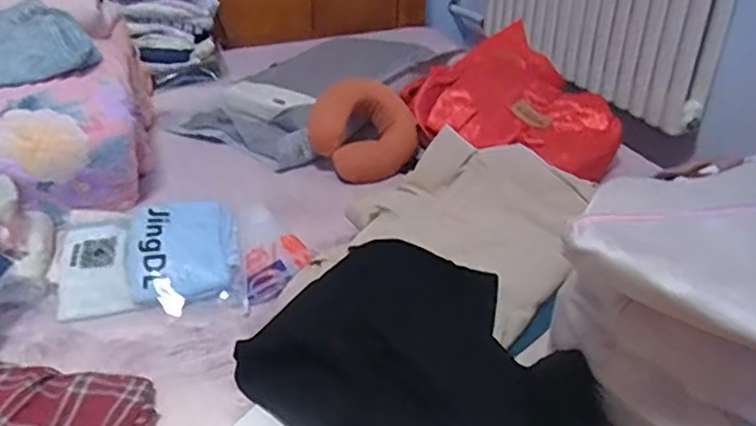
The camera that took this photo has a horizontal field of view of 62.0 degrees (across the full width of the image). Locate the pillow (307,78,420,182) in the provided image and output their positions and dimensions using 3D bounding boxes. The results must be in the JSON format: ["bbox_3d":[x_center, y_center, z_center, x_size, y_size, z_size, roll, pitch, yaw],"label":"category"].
[{"bbox_3d":[-0.024,-0.176,1.393,0.225,0.251,0.095,-31,7,-14],"label":"pillow"}]

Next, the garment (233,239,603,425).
[{"bbox_3d":[0.081,0.182,0.792,0.456,0.121,0.284,21,37,29],"label":"garment"}]

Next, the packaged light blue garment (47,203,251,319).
[{"bbox_3d":[-0.362,0.078,1.006,0.283,0.045,0.224,-10,57,-10],"label":"packaged light blue garment"}]

